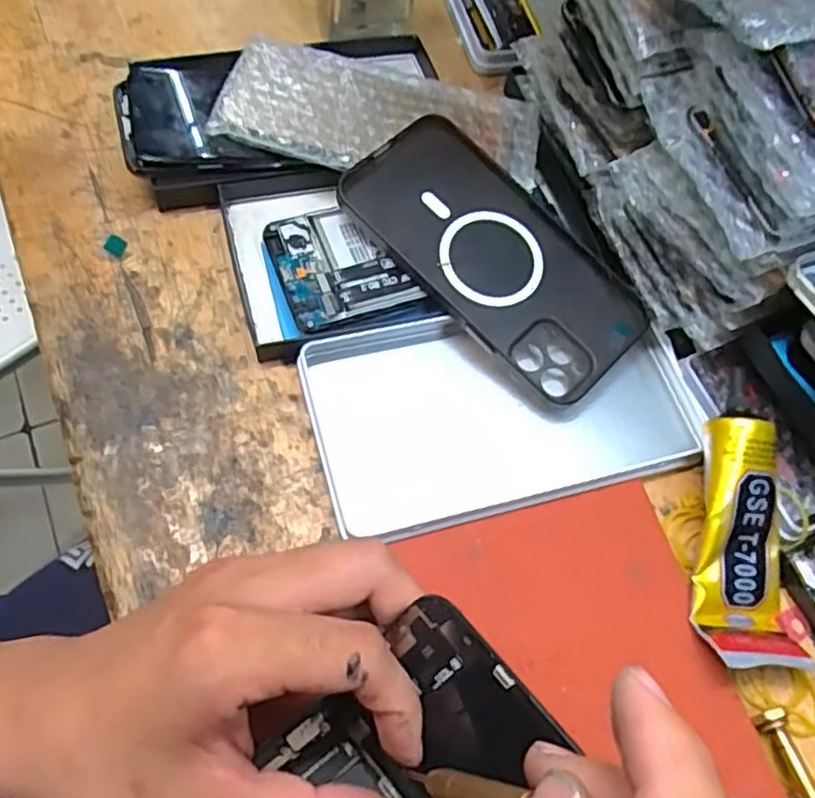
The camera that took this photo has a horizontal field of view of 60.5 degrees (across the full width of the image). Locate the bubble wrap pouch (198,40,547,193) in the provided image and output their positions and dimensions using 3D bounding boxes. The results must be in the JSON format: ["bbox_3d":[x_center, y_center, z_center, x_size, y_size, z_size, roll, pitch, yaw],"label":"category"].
[{"bbox_3d":[-0.013,-0.161,0.398,0.179,0.008,0.080,9,66,-7],"label":"bubble wrap pouch"}]

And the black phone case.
[{"bbox_3d":[0.045,-0.074,0.360,0.163,0.014,0.081,42,70,3],"label":"black phone case"}]

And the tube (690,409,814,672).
[{"bbox_3d":[0.145,0.058,0.300,0.042,0.031,0.104,1,82,-2],"label":"tube"}]

